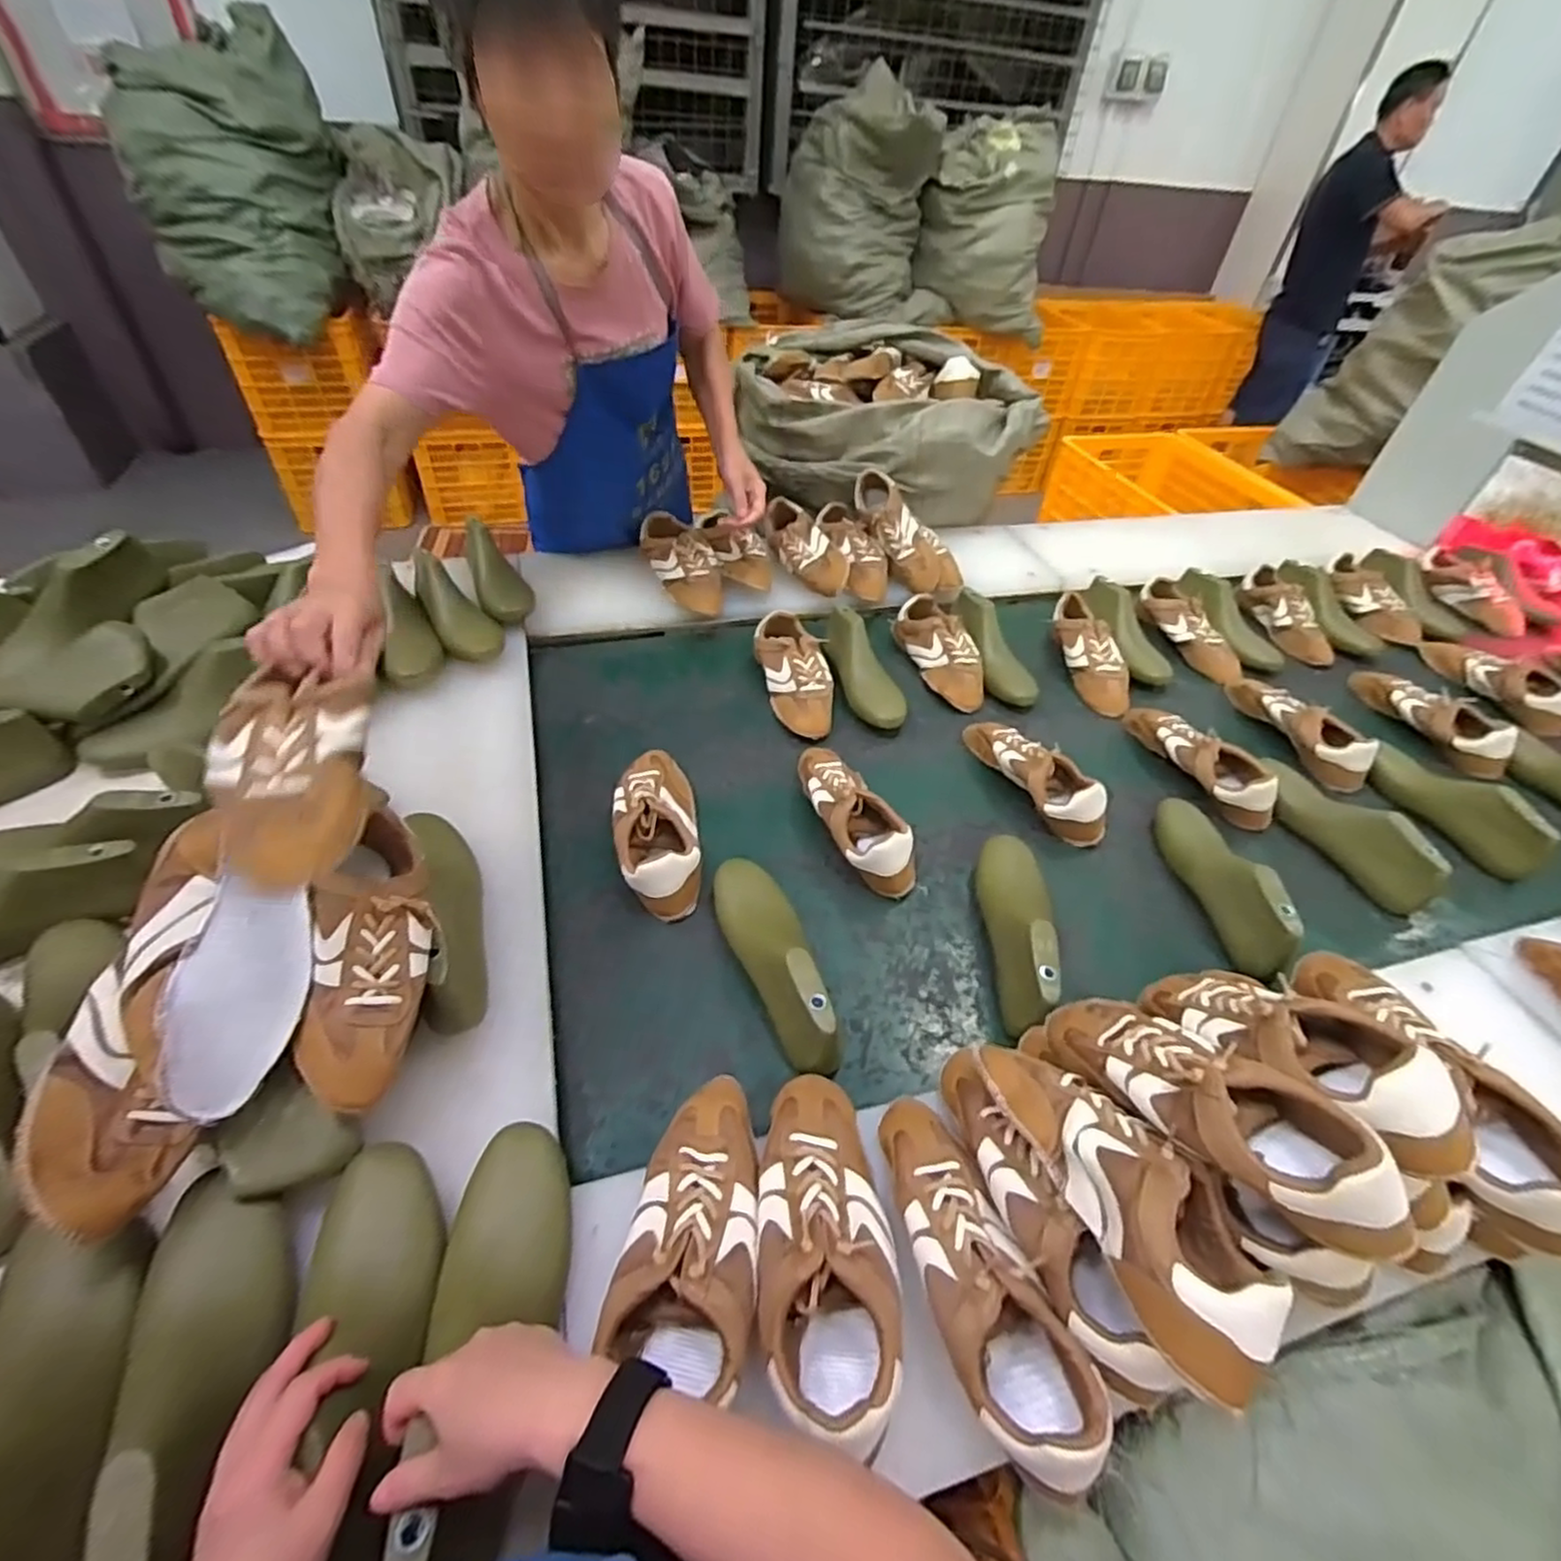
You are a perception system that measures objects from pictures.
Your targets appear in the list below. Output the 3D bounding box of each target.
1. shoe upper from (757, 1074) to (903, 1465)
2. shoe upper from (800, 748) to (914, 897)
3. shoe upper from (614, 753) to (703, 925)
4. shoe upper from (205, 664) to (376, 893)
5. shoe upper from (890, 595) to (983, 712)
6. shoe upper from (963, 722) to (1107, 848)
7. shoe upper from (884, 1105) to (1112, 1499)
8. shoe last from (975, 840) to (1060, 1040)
[{"bbox_3d":[0.036,0.340,0.524,0.106,0.076,0.228,0,45,-5],"label":"shoe upper"},{"bbox_3d":[0.087,0.037,0.906,0.086,0.076,0.250,-16,49,-20],"label":"shoe upper"},{"bbox_3d":[-0.153,0.054,0.864,0.100,0.069,0.236,-4,46,-8],"label":"shoe upper"},{"bbox_3d":[-0.360,-0.008,0.517,0.102,0.062,0.195,-13,48,-17],"label":"shoe upper"},{"bbox_3d":[0.272,-0.217,1.176,0.095,0.070,0.243,-13,48,-17],"label":"shoe upper"},{"bbox_3d":[0.353,-0.016,0.984,0.079,0.071,0.252,-19,50,-22],"label":"shoe upper"},{"bbox_3d":[0.138,0.359,0.524,0.082,0.072,0.239,-14,48,-18],"label":"shoe upper"},{"bbox_3d":[0.267,0.154,0.794,0.077,0.091,0.262,11,45,6],"label":"shoe last"}]

